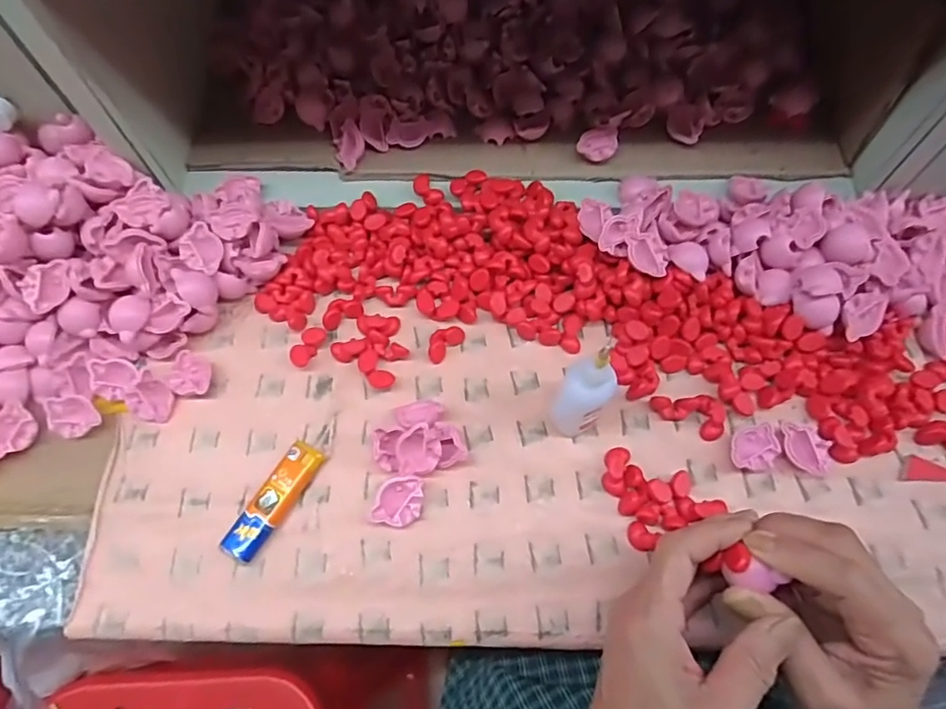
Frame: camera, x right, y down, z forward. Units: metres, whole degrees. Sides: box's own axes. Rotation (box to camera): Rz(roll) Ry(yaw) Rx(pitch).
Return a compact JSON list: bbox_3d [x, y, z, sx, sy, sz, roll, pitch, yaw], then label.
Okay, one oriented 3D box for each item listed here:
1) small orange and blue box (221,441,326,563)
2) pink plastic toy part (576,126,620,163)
[{"bbox_3d":[-0.126,0.094,0.359,0.023,0.013,0.080,28,72,13],"label":"small orange and blue box"},{"bbox_3d":[0.103,-0.172,0.454,0.037,0.006,0.029,-41,72,-13],"label":"pink plastic toy part"}]

